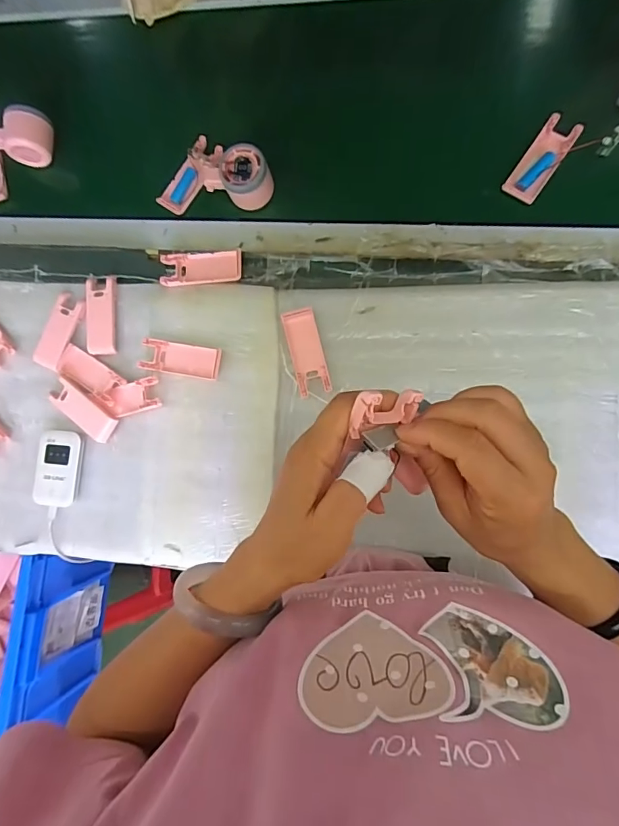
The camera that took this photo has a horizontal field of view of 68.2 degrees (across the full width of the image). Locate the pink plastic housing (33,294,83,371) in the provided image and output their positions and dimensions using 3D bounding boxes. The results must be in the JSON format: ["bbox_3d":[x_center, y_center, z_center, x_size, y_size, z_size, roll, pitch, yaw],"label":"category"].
[{"bbox_3d":[-0.335,-0.109,0.609,0.043,0.008,0.099,27,91,10],"label":"pink plastic housing"}]

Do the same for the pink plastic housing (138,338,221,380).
[{"bbox_3d":[-0.162,-0.068,0.572,0.104,0.011,0.040,10,88,10],"label":"pink plastic housing"}]

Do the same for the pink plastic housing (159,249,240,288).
[{"bbox_3d":[-0.138,-0.185,0.583,0.104,0.009,0.045,-4,86,9],"label":"pink plastic housing"}]

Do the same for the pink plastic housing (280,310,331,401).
[{"bbox_3d":[-0.004,-0.074,0.556,0.039,0.010,0.104,-14,84,8],"label":"pink plastic housing"}]

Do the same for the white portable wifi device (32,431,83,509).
[{"bbox_3d":[-0.327,0.072,0.593,0.060,0.014,0.095,5,87,9],"label":"white portable wifi device"}]

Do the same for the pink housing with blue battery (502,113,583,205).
[{"bbox_3d":[0.269,-0.293,0.531,0.041,0.013,0.101,35,92,10],"label":"pink housing with blue battery"}]

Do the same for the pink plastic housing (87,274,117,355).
[{"bbox_3d":[-0.272,-0.129,0.600,0.042,0.008,0.104,-2,86,9],"label":"pink plastic housing"}]

